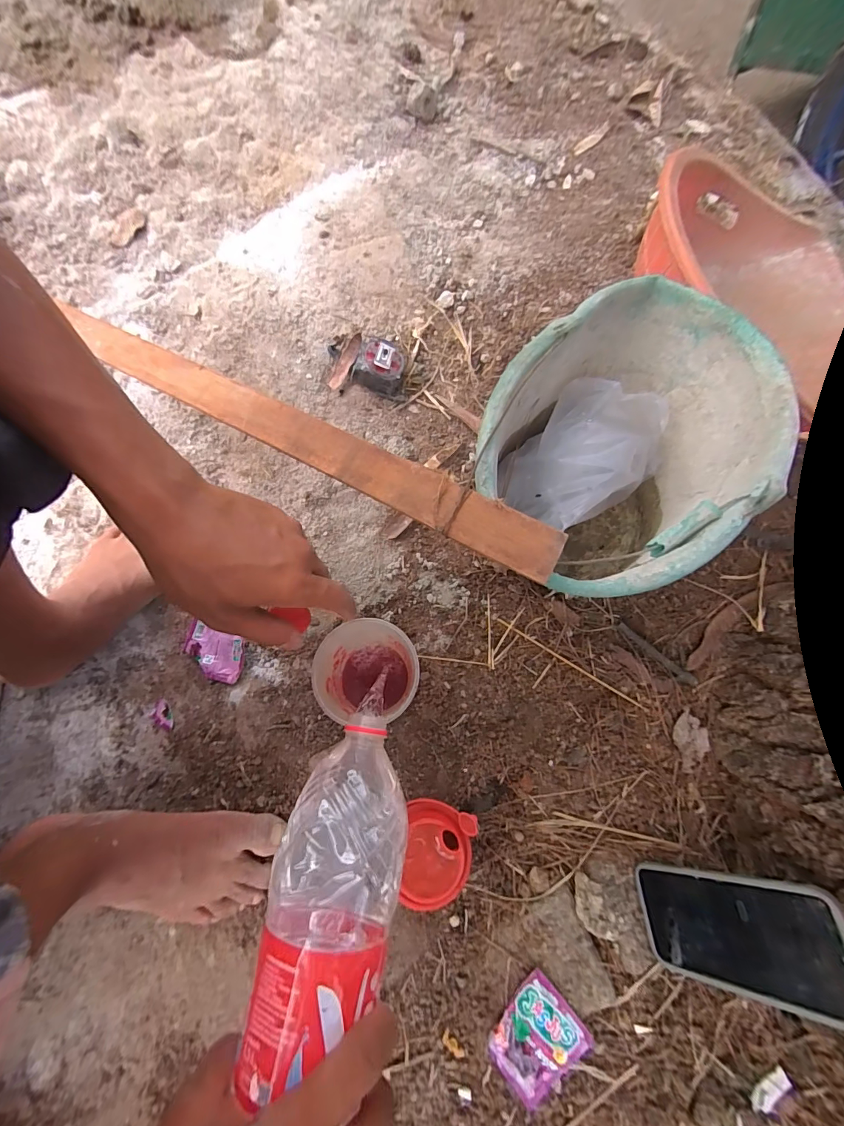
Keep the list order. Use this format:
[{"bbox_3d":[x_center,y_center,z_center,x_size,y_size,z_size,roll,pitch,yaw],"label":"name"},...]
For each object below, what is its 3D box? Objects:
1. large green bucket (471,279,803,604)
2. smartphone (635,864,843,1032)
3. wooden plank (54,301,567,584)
[{"bbox_3d":[0.186,-0.098,0.445,0.306,0.220,0.218,-40,79,-12],"label":"large green bucket"},{"bbox_3d":[0.259,0.310,0.350,0.008,0.169,0.081,13,58,-27],"label":"smartphone"},{"bbox_3d":[-0.120,-0.118,0.360,0.500,0.008,0.041,28,83,15],"label":"wooden plank"}]

